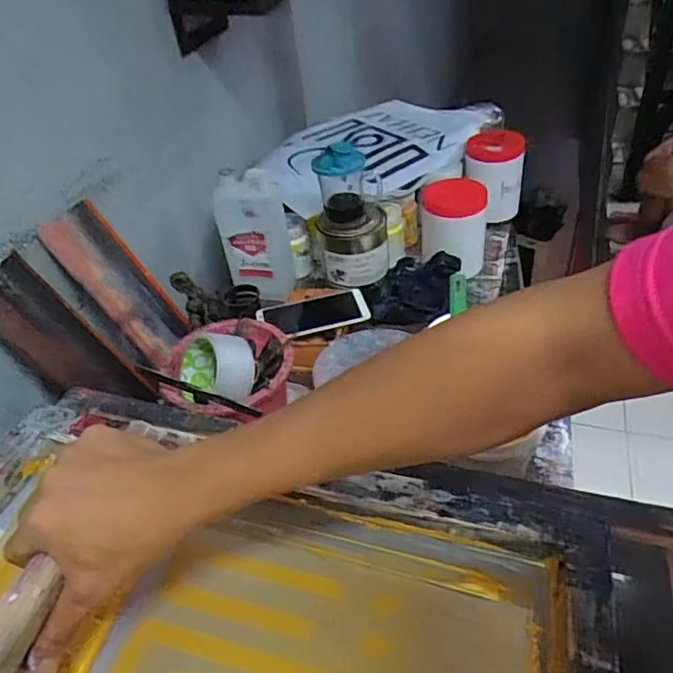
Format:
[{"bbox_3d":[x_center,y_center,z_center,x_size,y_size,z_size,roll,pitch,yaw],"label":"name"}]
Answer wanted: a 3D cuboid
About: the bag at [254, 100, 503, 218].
[{"bbox_3d":[0.051,-0.364,1.085,0.469,0.063,0.315,-35,47,-29],"label":"bag"}]

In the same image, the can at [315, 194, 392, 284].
[{"bbox_3d":[0.028,-0.160,0.883,0.099,0.126,0.089,-4,40,4],"label":"can"}]

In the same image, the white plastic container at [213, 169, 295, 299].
[{"bbox_3d":[-0.132,-0.160,0.924,0.107,0.211,0.062,-11,40,-5],"label":"white plastic container"}]

